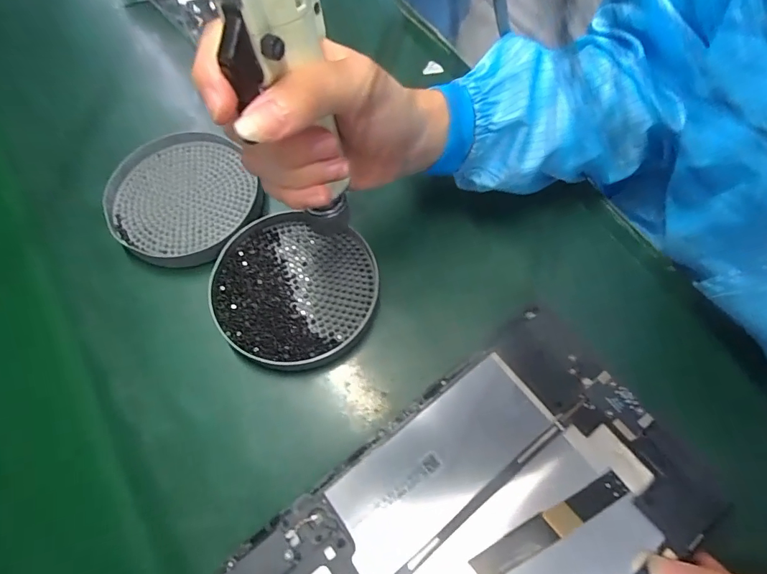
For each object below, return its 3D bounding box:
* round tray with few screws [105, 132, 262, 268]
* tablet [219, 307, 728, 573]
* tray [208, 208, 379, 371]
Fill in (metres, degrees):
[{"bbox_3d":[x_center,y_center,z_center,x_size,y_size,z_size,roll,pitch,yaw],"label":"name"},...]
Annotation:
[{"bbox_3d":[-0.156,-0.067,0.343,0.107,0.026,0.118,-24,67,-14],"label":"round tray with few screws"},{"bbox_3d":[0.052,0.136,0.240,0.235,0.016,0.146,-36,70,-15],"label":"tablet"},{"bbox_3d":[-0.063,0.004,0.315,0.113,0.023,0.112,1,63,-2],"label":"tray"}]

